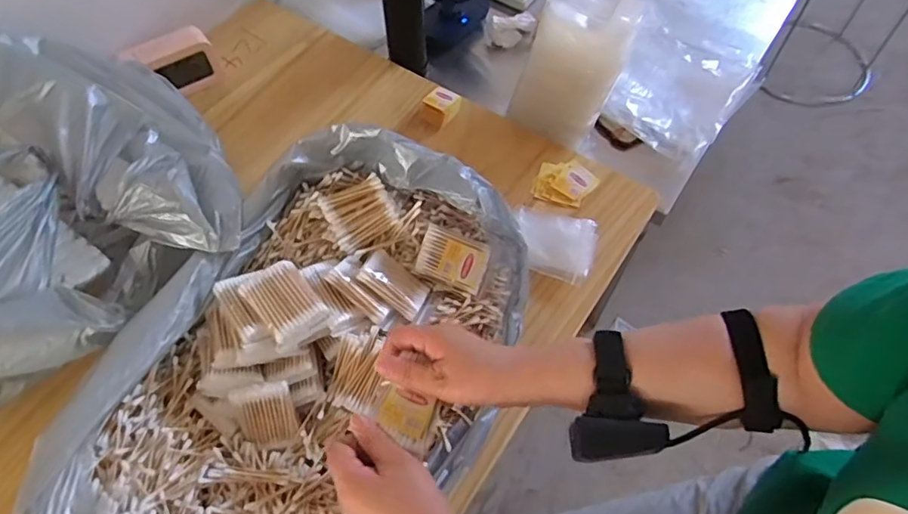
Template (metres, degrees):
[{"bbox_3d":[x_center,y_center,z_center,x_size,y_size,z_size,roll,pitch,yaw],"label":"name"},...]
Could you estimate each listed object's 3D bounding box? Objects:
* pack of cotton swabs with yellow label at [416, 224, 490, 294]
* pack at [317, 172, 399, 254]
[{"bbox_3d":[-0.001,0.001,0.611,0.074,0.013,0.056,19,85,-6],"label":"pack of cotton swabs with yellow label"},{"bbox_3d":[-0.103,-0.049,0.614,0.071,0.014,0.073,-26,62,-13],"label":"pack"}]

